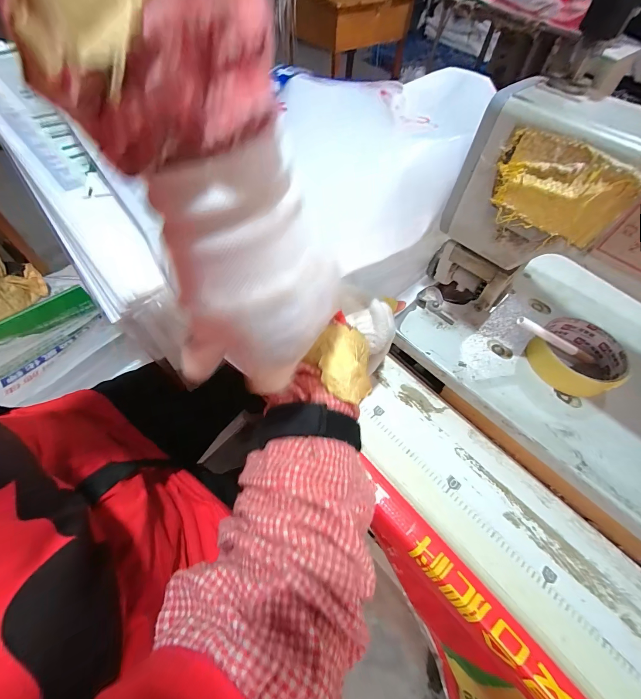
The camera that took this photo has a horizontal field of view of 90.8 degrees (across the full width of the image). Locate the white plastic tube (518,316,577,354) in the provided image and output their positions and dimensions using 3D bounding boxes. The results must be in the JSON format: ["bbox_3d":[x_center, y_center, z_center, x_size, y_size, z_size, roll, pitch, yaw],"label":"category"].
[{"bbox_3d":[0.225,-0.013,0.312,0.083,0.010,0.008,24,54,-16],"label":"white plastic tube"}]

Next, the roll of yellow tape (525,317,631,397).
[{"bbox_3d":[0.267,0.007,0.330,0.083,0.031,0.081,2,56,-3],"label":"roll of yellow tape"}]

